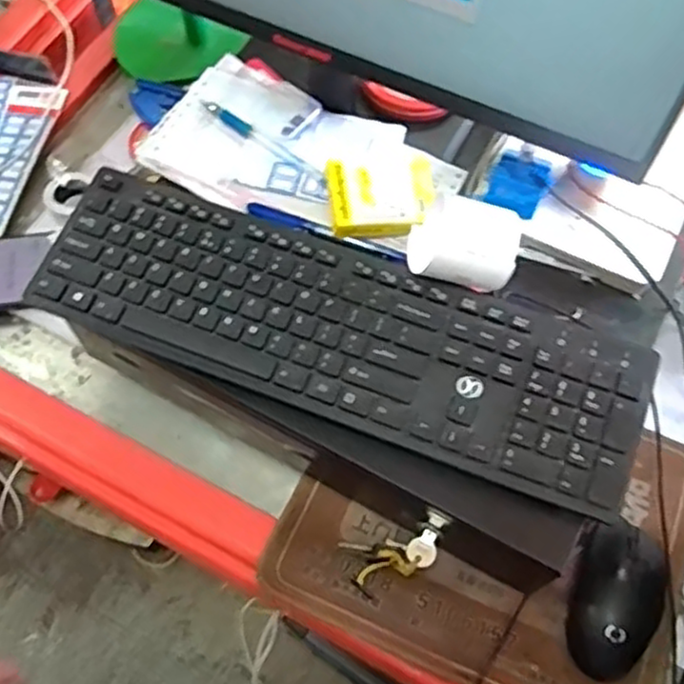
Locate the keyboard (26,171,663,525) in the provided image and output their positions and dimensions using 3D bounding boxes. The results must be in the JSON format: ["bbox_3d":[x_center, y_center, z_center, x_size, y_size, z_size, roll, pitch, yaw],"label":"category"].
[{"bbox_3d":[-0.004,-0.011,0.516,0.426,0.017,0.121,20,65,9],"label":"keyboard"}]

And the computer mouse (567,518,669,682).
[{"bbox_3d":[0.204,0.190,0.535,0.057,0.029,0.106,19,65,8],"label":"computer mouse"}]

